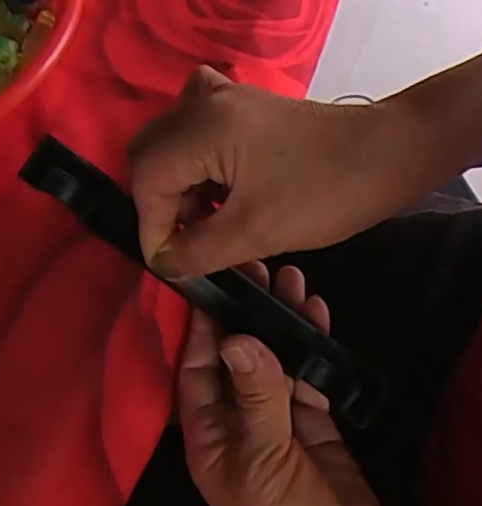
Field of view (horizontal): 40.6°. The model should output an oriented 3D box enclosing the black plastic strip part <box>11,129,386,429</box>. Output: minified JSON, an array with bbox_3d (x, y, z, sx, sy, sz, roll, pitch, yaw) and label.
[{"bbox_3d":[-0.017,0.013,0.310,0.196,0.022,0.030,36,66,2],"label":"black plastic strip part"}]

